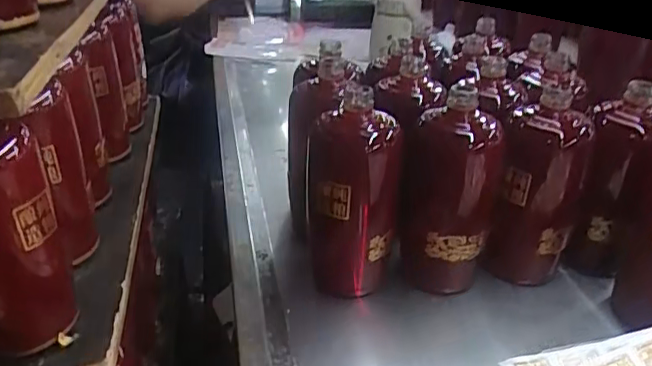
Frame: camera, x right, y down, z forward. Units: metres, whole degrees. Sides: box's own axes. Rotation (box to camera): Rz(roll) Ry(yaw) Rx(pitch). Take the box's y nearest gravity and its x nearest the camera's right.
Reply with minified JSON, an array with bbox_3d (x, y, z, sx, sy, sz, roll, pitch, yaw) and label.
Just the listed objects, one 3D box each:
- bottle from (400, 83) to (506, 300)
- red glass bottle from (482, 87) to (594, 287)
[{"bbox_3d":[0.114,0.010,0.527,0.084,0.178,0.073,2,28,6],"label":"bottle"},{"bbox_3d":[0.201,0.008,0.542,0.074,0.179,0.075,11,30,21],"label":"red glass bottle"}]

